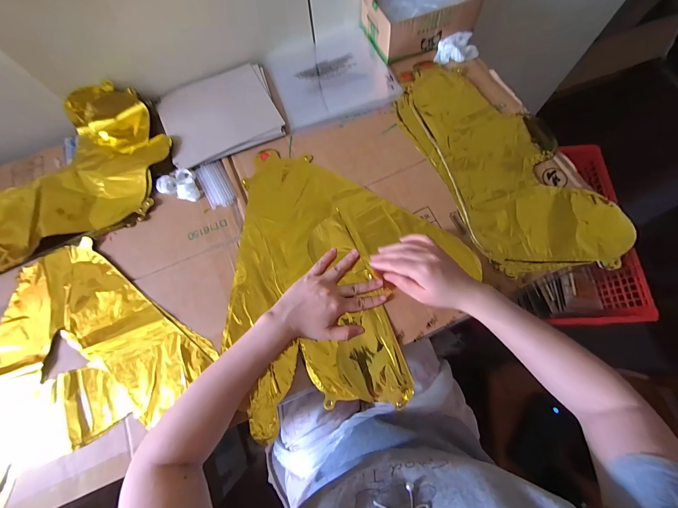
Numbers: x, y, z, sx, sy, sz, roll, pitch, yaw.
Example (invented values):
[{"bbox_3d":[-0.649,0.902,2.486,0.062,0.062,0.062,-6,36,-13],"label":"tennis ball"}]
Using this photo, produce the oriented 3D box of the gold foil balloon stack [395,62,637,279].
[{"bbox_3d":[0.256,-0.157,0.467,0.207,0.018,0.411,-24,75,-5],"label":"gold foil balloon stack"}]

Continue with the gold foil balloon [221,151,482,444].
[{"bbox_3d":[0.018,0.033,0.436,0.350,0.017,0.404,1,75,2],"label":"gold foil balloon"}]

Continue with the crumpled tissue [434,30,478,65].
[{"bbox_3d":[0.219,-0.380,0.542,0.079,0.027,0.044,-12,75,-1],"label":"crumpled tissue"}]

